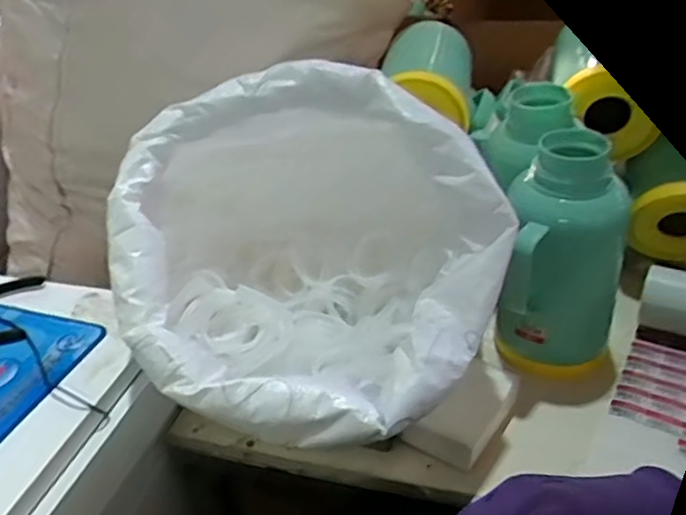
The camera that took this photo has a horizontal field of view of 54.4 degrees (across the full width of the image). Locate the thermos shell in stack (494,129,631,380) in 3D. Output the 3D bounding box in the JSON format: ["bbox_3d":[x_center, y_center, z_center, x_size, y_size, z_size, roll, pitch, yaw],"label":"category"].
[{"bbox_3d":[0.247,0.015,0.752,0.128,0.277,0.131,6,36,16],"label":"thermos shell in stack"}]

